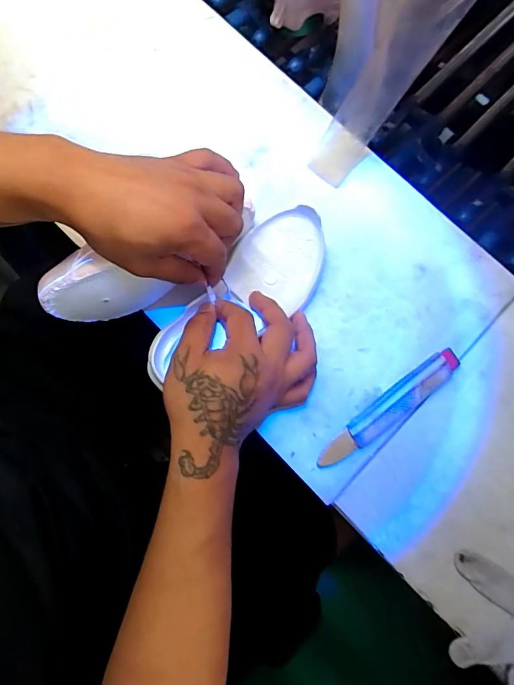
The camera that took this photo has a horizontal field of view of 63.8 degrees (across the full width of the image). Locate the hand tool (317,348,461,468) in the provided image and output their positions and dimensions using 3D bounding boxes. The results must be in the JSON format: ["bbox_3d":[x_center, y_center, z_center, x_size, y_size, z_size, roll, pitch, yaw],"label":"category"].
[{"bbox_3d":[0.126,0.063,0.388,0.163,0.013,0.029,-37,82,-7],"label":"hand tool"}]

